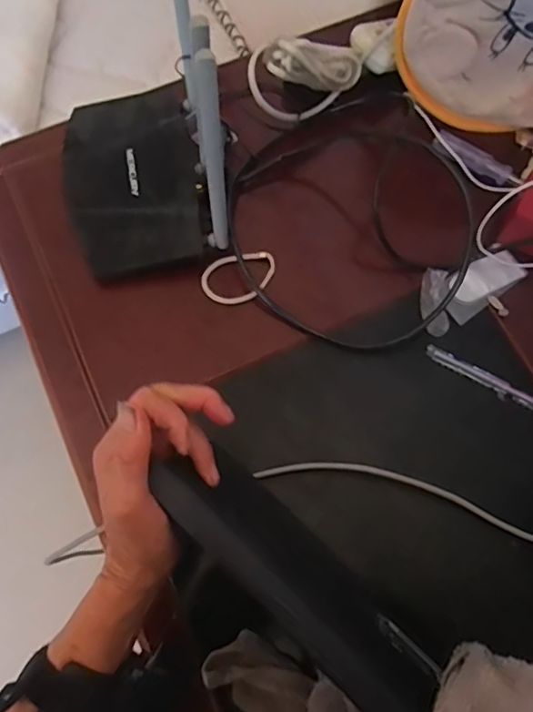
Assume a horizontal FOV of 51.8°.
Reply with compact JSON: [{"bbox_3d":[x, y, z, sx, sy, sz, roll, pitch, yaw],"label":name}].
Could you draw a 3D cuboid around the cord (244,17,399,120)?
[{"bbox_3d":[0.051,-0.275,0.530,0.140,0.087,0.053,-22,74,-9],"label":"cord"}]

